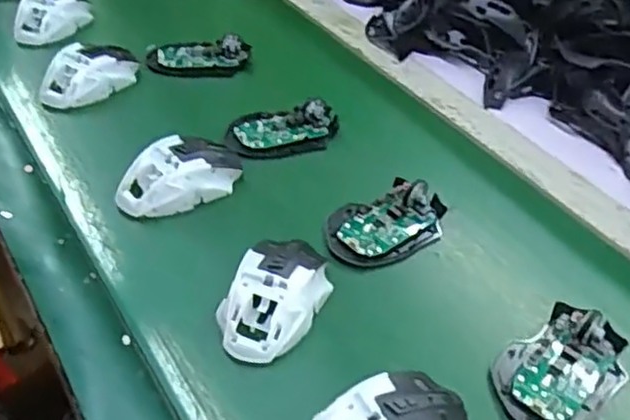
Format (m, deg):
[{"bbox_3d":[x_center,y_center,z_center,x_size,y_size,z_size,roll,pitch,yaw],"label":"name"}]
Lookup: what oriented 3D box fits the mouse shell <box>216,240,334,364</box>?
[{"bbox_3d":[-0.027,0.063,0.531,0.066,0.040,0.118,18,42,15],"label":"mouse shell"}]

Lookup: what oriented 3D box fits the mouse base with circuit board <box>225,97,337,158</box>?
[{"bbox_3d":[-0.034,-0.083,0.710,0.115,0.029,0.062,-15,44,-21],"label":"mouse base with circuit board"}]

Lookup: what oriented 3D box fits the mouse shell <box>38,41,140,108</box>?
[{"bbox_3d":[-0.244,-0.150,0.756,0.062,0.039,0.114,32,48,29],"label":"mouse shell"}]

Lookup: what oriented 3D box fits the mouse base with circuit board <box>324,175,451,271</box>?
[{"bbox_3d":[0.062,0.008,0.610,0.116,0.030,0.073,-23,48,-29],"label":"mouse base with circuit board"}]

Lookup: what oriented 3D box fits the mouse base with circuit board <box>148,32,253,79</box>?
[{"bbox_3d":[-0.136,-0.183,0.815,0.113,0.030,0.062,3,40,-2],"label":"mouse base with circuit board"}]

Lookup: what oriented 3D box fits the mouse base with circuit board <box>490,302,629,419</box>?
[{"bbox_3d":[0.178,0.110,0.501,0.111,0.031,0.073,-31,52,-34],"label":"mouse base with circuit board"}]

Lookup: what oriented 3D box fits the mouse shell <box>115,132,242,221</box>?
[{"bbox_3d":[-0.122,-0.034,0.634,0.119,0.040,0.066,-19,46,-26],"label":"mouse shell"}]

